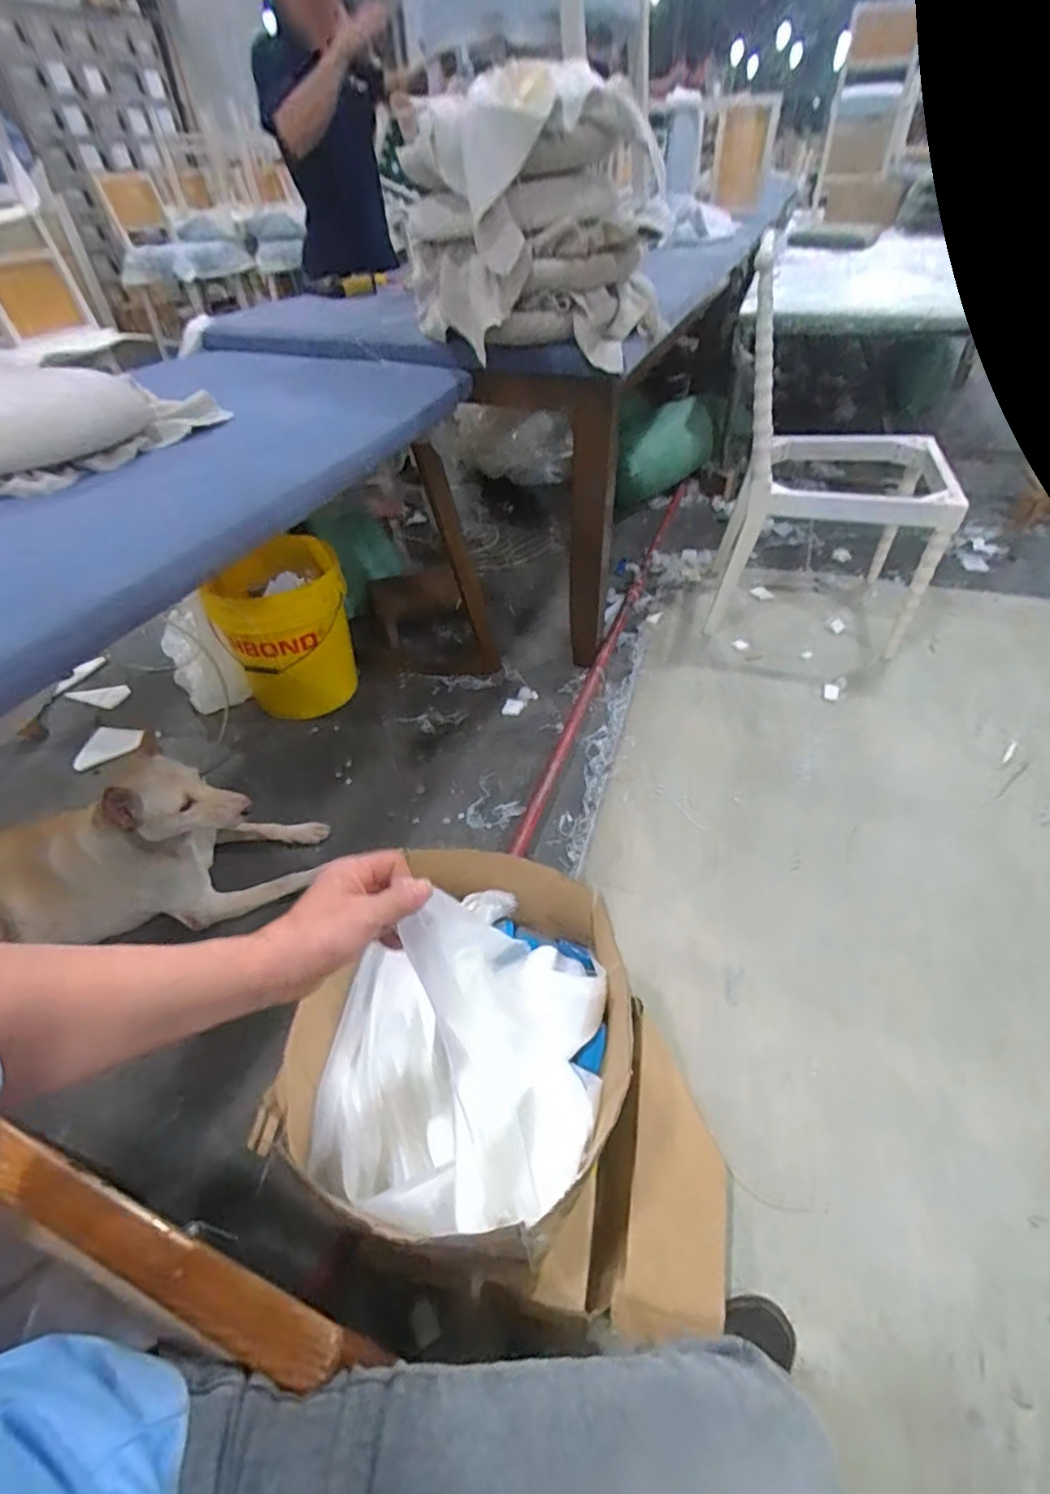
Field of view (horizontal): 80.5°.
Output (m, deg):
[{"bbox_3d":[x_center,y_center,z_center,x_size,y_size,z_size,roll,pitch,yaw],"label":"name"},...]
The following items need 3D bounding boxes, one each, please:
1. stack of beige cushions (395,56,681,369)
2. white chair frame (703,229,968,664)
[{"bbox_3d":[0.011,-0.969,1.128,0.358,0.336,0.382,-33,52,-26],"label":"stack of beige cushions"},{"bbox_3d":[0.819,-0.730,1.606,0.531,0.857,0.444,13,46,16],"label":"white chair frame"}]

